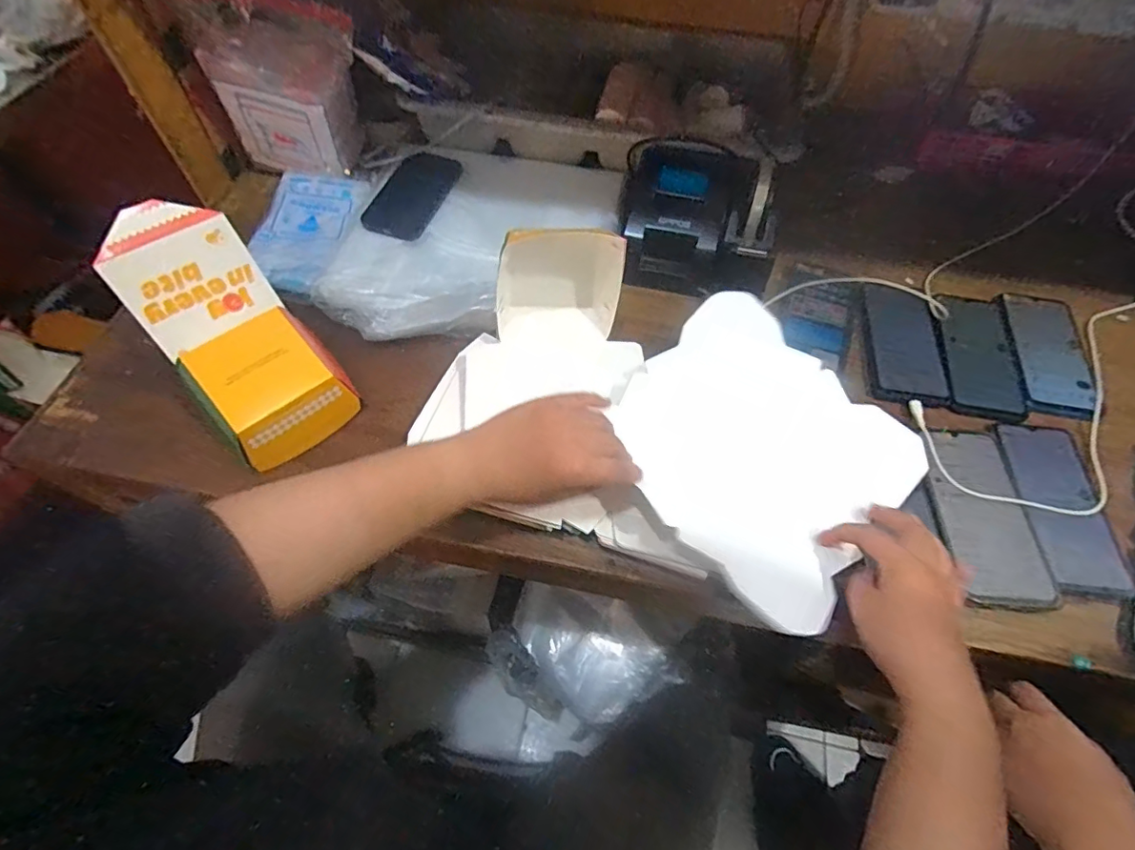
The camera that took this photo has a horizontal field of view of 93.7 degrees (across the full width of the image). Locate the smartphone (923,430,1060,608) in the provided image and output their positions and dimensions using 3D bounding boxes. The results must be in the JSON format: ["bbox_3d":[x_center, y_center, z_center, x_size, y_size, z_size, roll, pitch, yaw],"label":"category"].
[{"bbox_3d":[0.365,0.075,0.471,0.077,0.010,0.161,5,59,1],"label":"smartphone"}]

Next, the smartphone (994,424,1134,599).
[{"bbox_3d":[0.439,0.068,0.471,0.073,0.010,0.160,7,59,3],"label":"smartphone"}]

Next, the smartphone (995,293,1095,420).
[{"bbox_3d":[0.503,-0.077,0.559,0.078,0.007,0.157,11,59,5],"label":"smartphone"}]

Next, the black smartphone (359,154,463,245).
[{"bbox_3d":[-0.184,-0.272,0.630,0.067,0.012,0.128,30,76,-9],"label":"black smartphone"}]

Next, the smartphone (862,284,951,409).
[{"bbox_3d":[0.361,-0.087,0.573,0.081,0.013,0.147,7,59,3],"label":"smartphone"}]

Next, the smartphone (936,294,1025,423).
[{"bbox_3d":[0.426,-0.073,0.553,0.064,0.007,0.156,12,59,6],"label":"smartphone"}]

